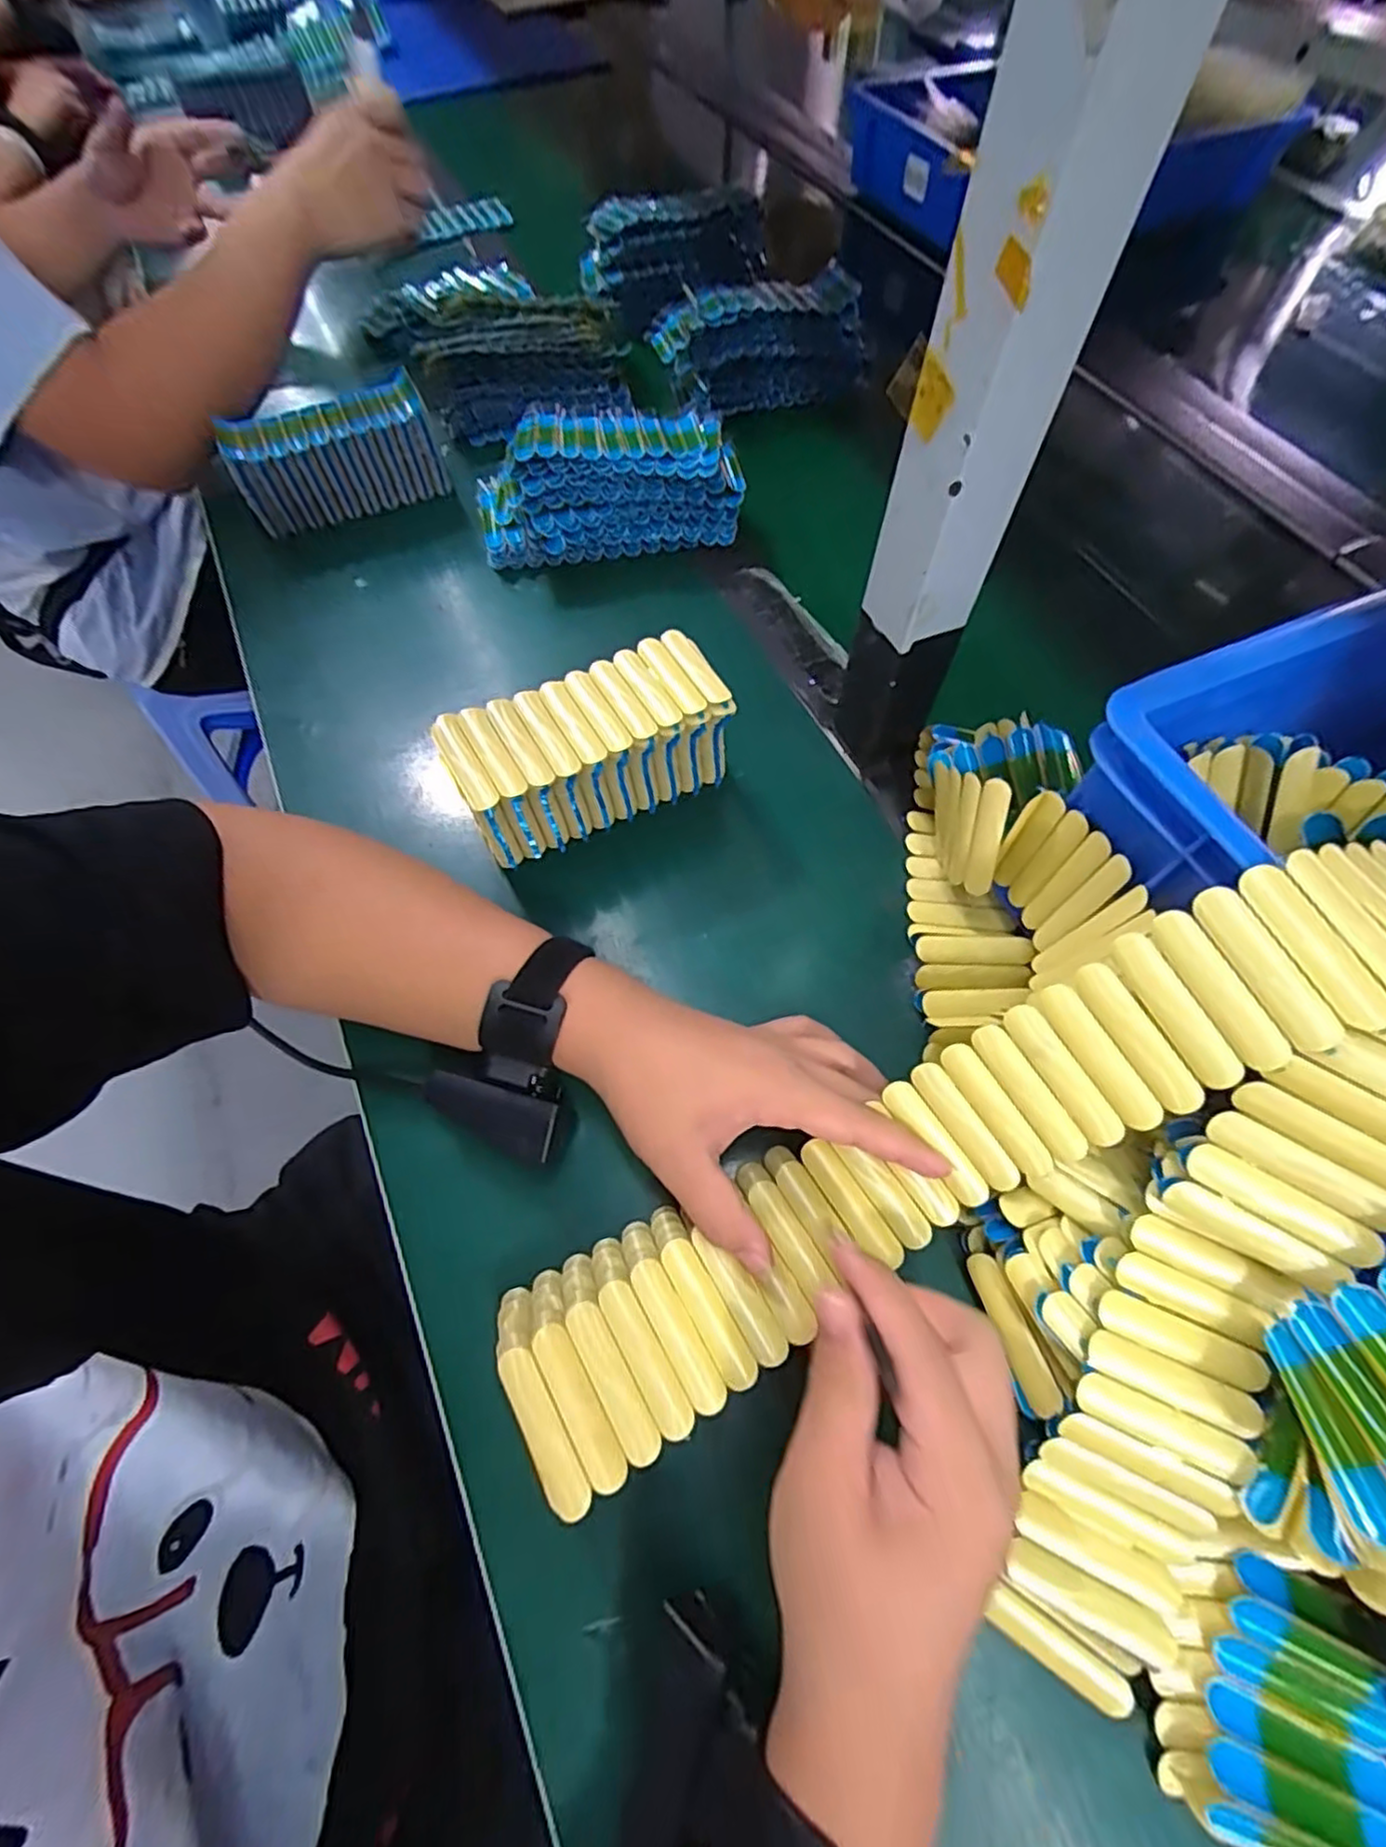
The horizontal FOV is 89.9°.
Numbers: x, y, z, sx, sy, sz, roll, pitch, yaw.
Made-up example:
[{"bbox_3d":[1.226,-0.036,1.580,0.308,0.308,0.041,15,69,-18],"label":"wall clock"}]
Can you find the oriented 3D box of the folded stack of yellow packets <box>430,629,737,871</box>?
[{"bbox_3d":[-0.060,-0.099,0.414,0.159,0.088,0.066,-26,67,-12],"label":"folded stack of yellow packets"}]

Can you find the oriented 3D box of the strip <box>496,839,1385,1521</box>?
[{"bbox_3d":[0.155,0.075,0.289,0.502,0.098,0.081,-32,67,6],"label":"strip"}]

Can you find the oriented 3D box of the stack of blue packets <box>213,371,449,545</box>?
[{"bbox_3d":[-0.283,-0.368,0.556,0.152,0.071,0.055,-24,66,-11],"label":"stack of blue packets"}]

